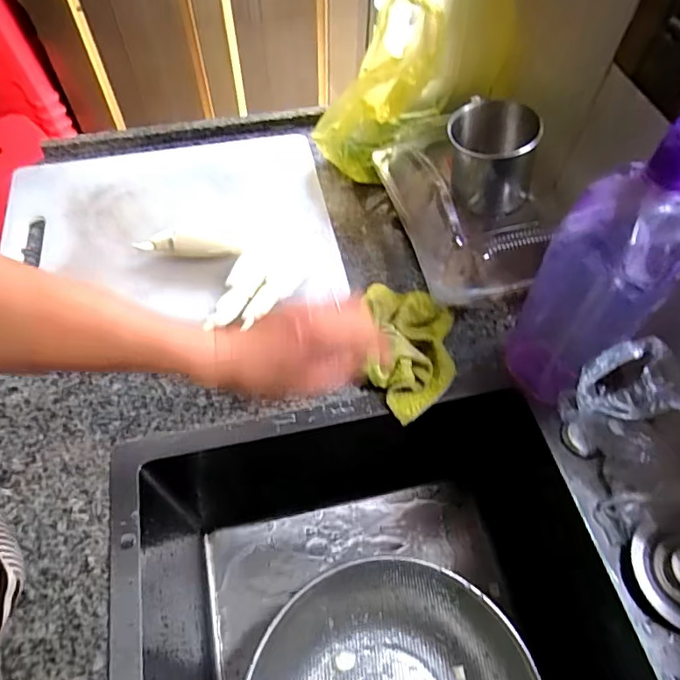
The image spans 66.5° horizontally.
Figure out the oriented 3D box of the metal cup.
[{"bbox_3d":[0.144,-0.175,0.493,0.086,0.078,0.083,1,57,-1],"label":"metal cup"}]

